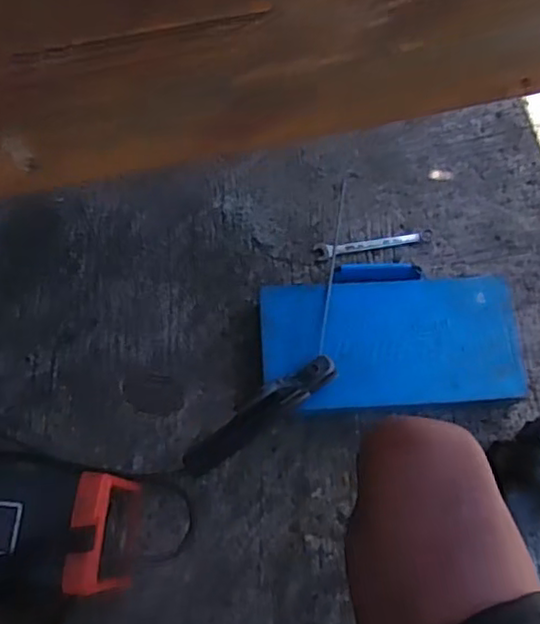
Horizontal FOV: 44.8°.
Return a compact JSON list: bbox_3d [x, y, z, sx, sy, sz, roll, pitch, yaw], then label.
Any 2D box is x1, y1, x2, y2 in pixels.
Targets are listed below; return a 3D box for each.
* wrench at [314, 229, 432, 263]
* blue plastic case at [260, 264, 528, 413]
[{"bbox_3d":[0.135,-0.086,0.851,0.151,0.008,0.025,-7,69,-2],"label":"wrench"},{"bbox_3d":[0.142,0.027,0.792,0.299,0.053,0.183,-4,69,-1],"label":"blue plastic case"}]

